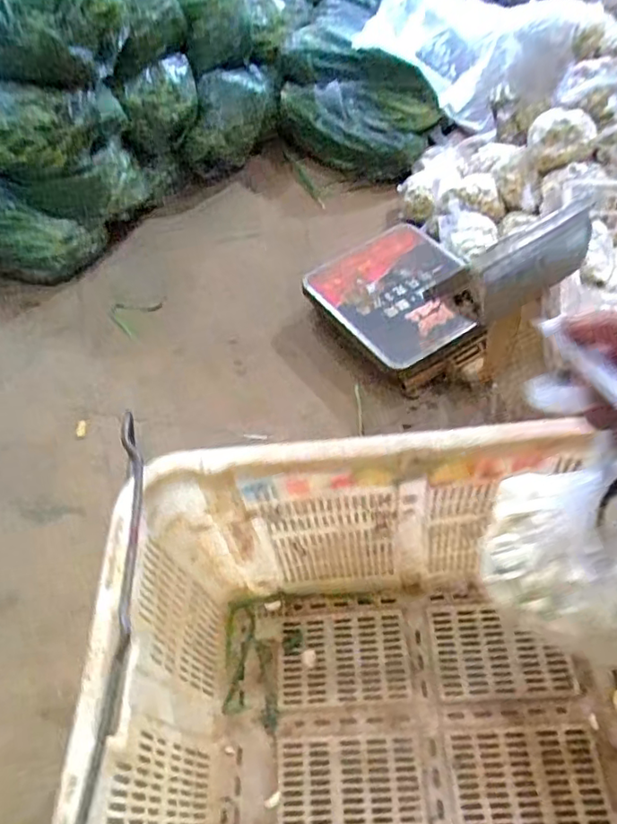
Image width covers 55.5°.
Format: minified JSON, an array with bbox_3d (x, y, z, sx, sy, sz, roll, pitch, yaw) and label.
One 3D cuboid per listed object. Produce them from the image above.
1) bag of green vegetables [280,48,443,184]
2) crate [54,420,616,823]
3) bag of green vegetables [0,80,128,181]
[{"bbox_3d":[0.117,-0.825,1.574,0.442,0.209,0.278,15,57,18],"label":"bag of green vegetables"},{"bbox_3d":[0.135,0.306,0.664,0.656,0.378,0.464,-6,53,4],"label":"crate"},{"bbox_3d":[-0.669,-0.636,1.289,0.454,0.183,0.184,-4,53,5],"label":"bag of green vegetables"}]

